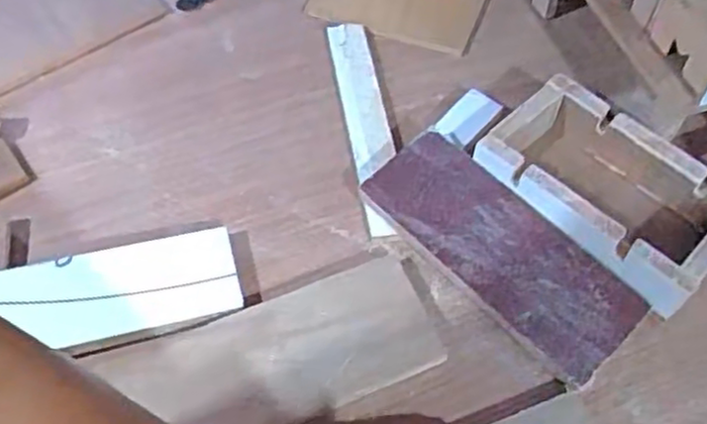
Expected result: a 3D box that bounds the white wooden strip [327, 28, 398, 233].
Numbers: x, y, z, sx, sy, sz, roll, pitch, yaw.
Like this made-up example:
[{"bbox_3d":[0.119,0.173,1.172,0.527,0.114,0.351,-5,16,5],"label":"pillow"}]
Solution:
[{"bbox_3d":[0.012,-0.090,0.682,0.040,0.016,0.259,-8,59,-5],"label":"white wooden strip"}]

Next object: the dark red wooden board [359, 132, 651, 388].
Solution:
[{"bbox_3d":[0.120,0.029,0.586,0.091,0.008,0.237,-43,70,-13],"label":"dark red wooden board"}]

